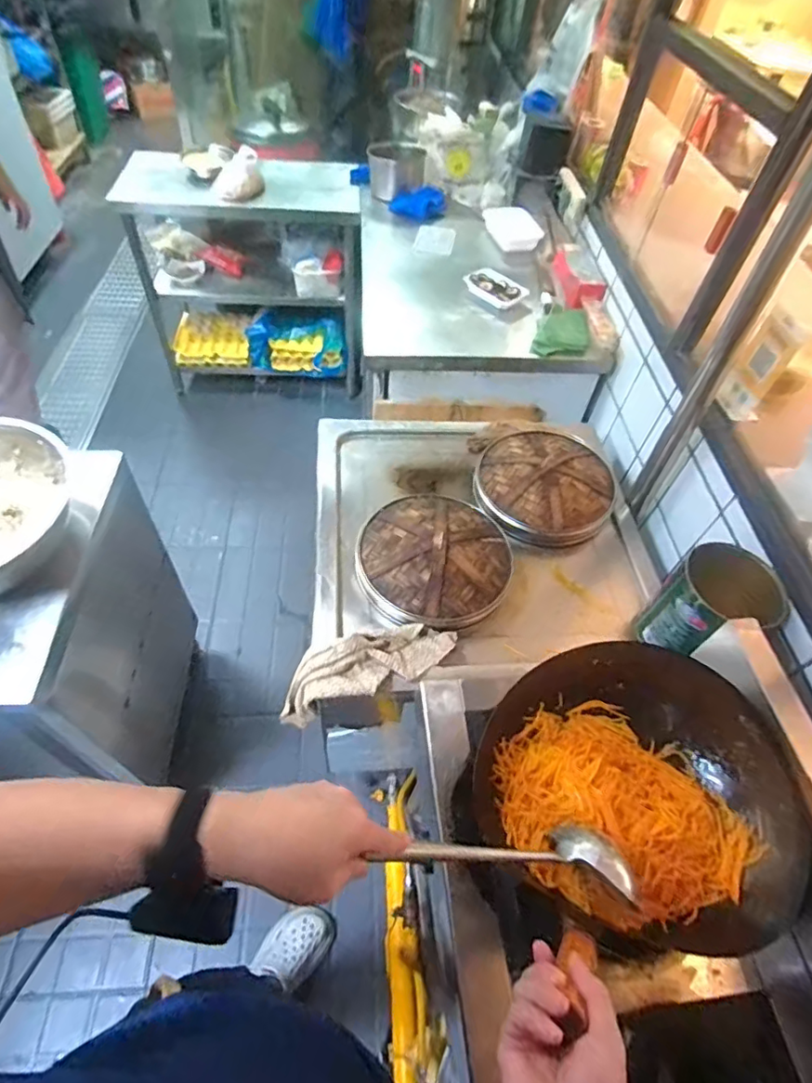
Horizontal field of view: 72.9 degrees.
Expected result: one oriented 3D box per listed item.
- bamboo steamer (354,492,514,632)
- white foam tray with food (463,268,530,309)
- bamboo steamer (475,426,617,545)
[{"bbox_3d":[0.052,0.019,0.983,0.270,0.063,0.272,3,54,-4],"label":"bamboo steamer"},{"bbox_3d":[0.234,-0.670,1.448,0.155,0.033,0.097,40,60,22],"label":"white foam tray with food"},{"bbox_3d":[0.285,-0.134,1.112,0.264,0.073,0.306,22,55,10],"label":"bamboo steamer"}]

